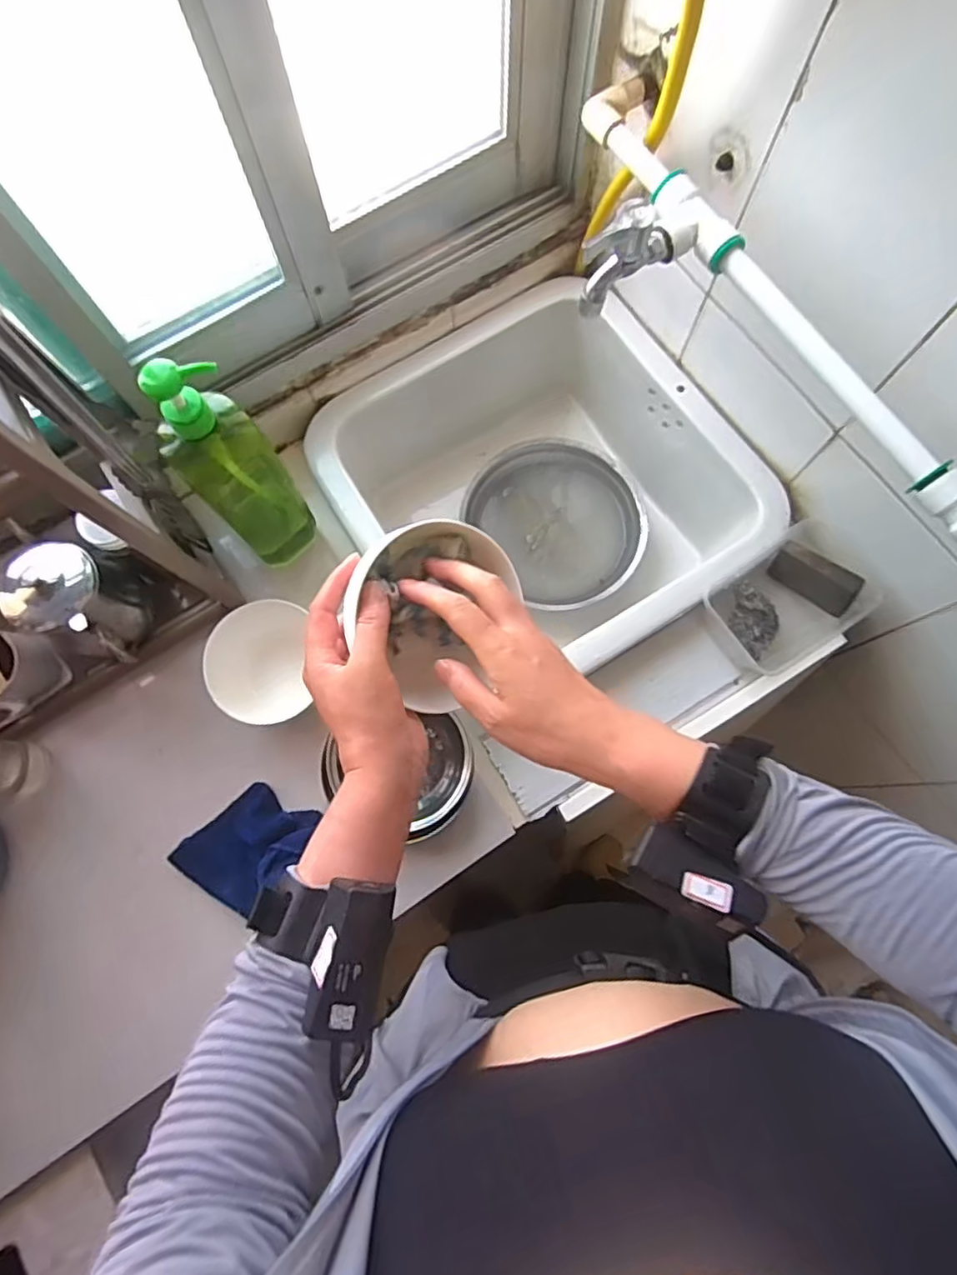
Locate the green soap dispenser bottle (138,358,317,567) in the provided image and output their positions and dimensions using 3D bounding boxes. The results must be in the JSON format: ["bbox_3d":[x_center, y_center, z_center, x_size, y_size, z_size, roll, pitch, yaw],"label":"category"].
[{"bbox_3d":[-0.234,-0.160,0.609,0.080,0.268,0.066,-43,79,-9],"label":"green soap dispenser bottle"}]

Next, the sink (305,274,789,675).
[{"bbox_3d":[0.075,-0.184,0.817,0.434,0.195,0.454,-35,78,-8],"label":"sink"}]

